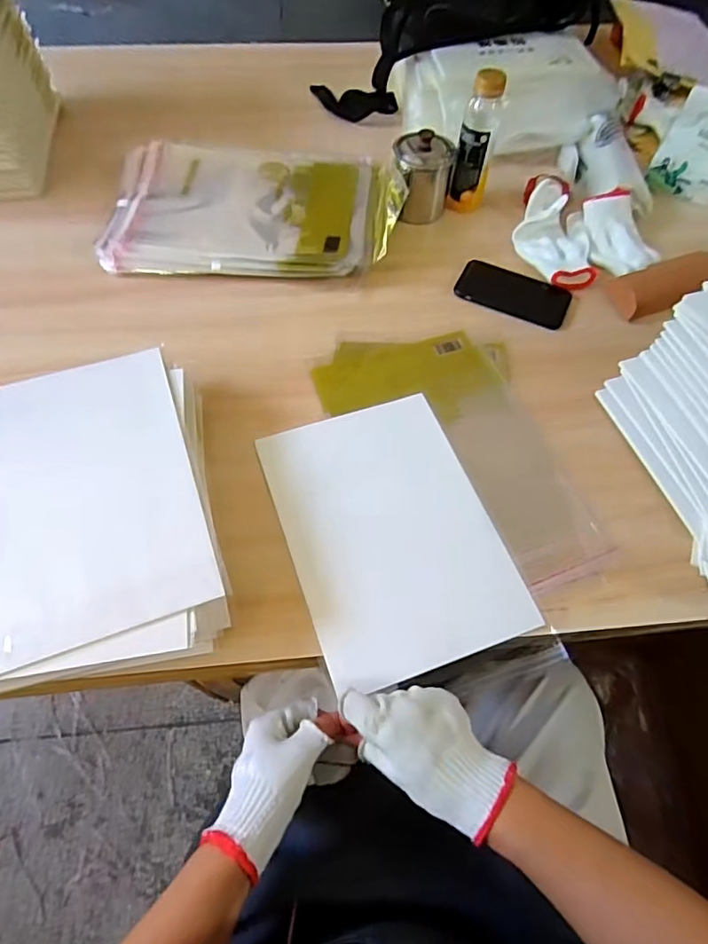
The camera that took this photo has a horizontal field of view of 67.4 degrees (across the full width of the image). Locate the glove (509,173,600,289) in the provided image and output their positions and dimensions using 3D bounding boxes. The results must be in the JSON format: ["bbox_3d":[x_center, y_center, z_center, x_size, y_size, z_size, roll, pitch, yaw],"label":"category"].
[{"bbox_3d":[0.292,-0.362,0.778,0.108,0.037,0.219,7,60,2],"label":"glove"}]

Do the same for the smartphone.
[{"bbox_3d":[0.220,-0.246,0.735,0.152,0.014,0.077,22,62,11],"label":"smartphone"}]

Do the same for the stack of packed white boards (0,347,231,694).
[{"bbox_3d":[-0.261,0.040,0.516,0.240,0.078,0.306,-13,62,-9],"label":"stack of packed white boards"}]

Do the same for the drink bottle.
[{"bbox_3d":[0.176,-0.470,0.761,0.050,0.184,0.055,13,61,6],"label":"drink bottle"}]

